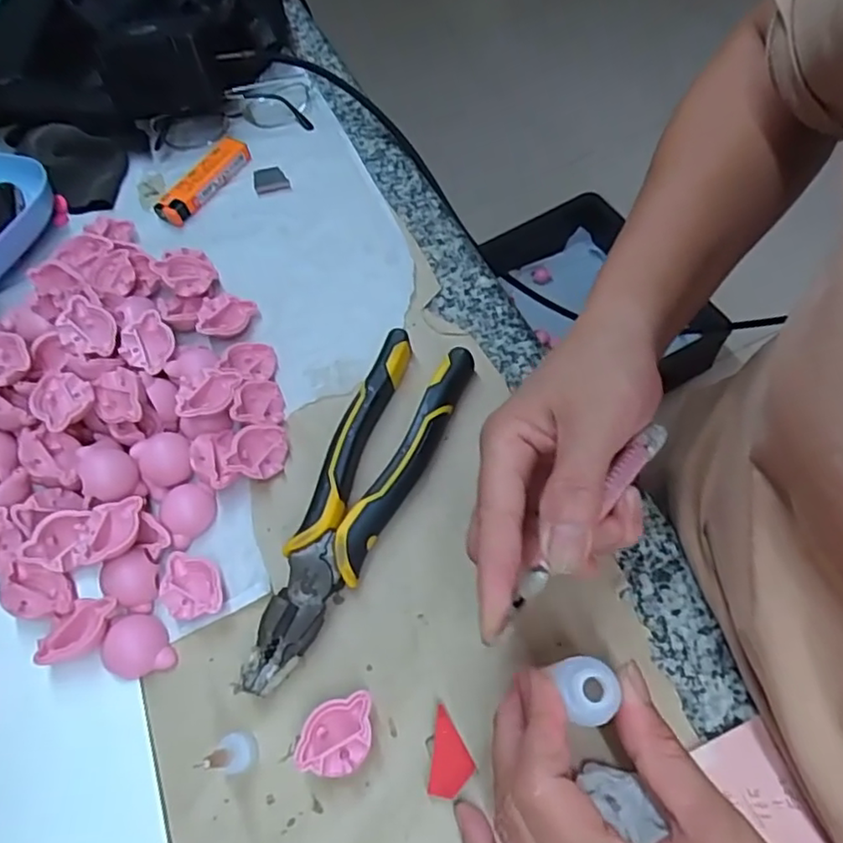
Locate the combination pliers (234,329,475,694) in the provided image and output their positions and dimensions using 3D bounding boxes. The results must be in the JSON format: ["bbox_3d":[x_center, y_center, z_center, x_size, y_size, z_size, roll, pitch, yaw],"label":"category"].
[{"bbox_3d":[-0.036,0.036,0.313,0.055,0.019,0.191,20,66,17],"label":"combination pliers"}]

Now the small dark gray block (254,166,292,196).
[{"bbox_3d":[-0.109,-0.176,0.450,0.025,0.004,0.027,-16,61,-1],"label":"small dark gray block"}]

